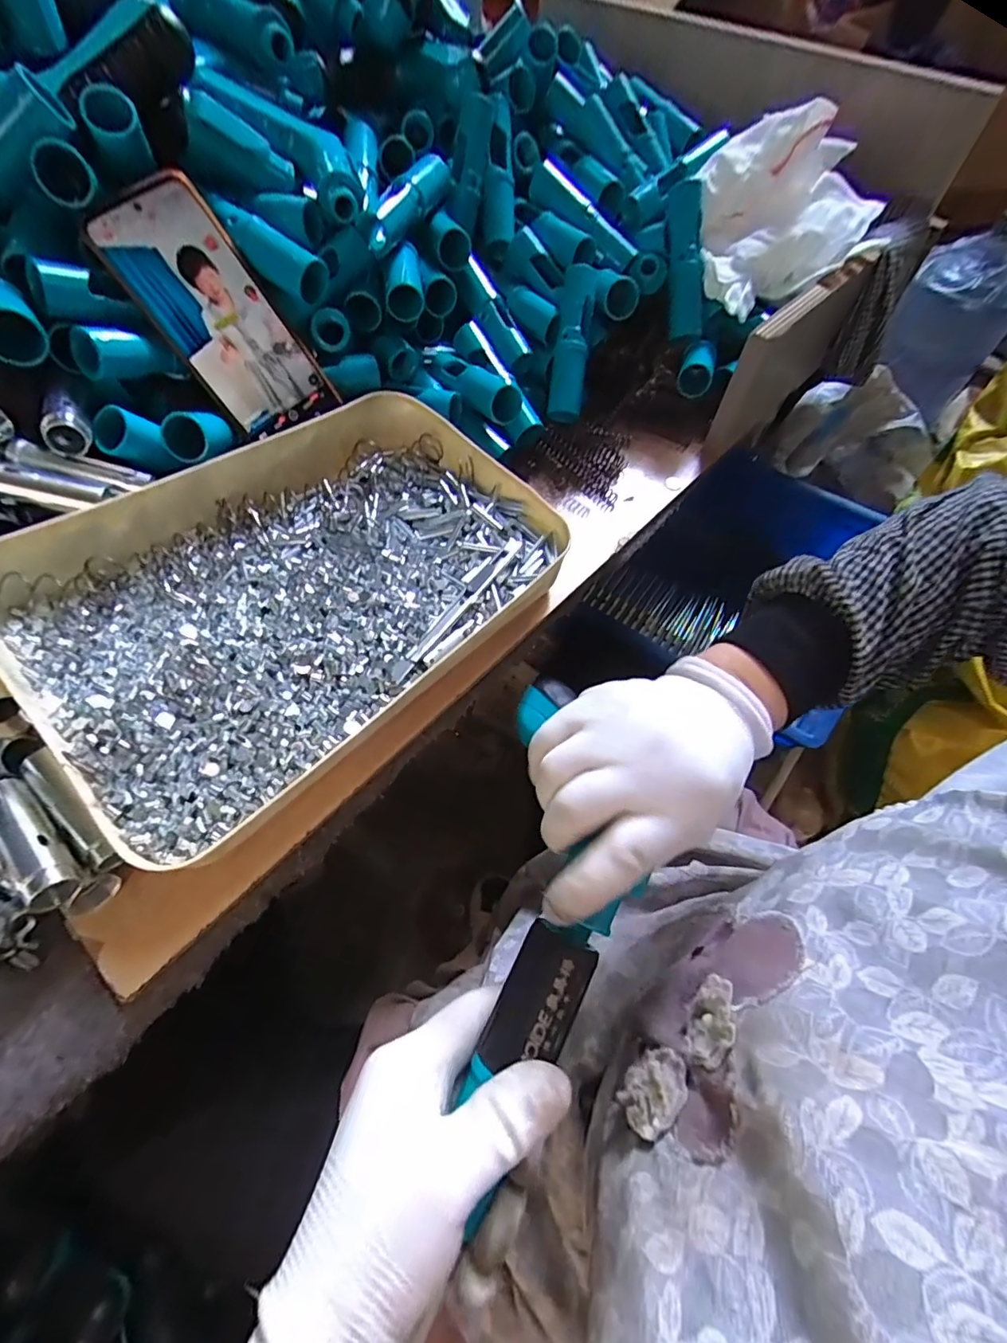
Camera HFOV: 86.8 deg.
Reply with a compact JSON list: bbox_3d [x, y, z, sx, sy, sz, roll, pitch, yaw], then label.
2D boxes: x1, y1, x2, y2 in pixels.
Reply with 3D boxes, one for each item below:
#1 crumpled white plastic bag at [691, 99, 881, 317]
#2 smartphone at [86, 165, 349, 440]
[{"bbox_3d":[0.259,-0.430,0.494,0.146,0.103,0.219,31,61,15],"label":"crumpled white plastic bag"},{"bbox_3d":[-0.190,-0.240,0.364,0.079,0.151,0.008,-46,29,-10],"label":"smartphone"}]

